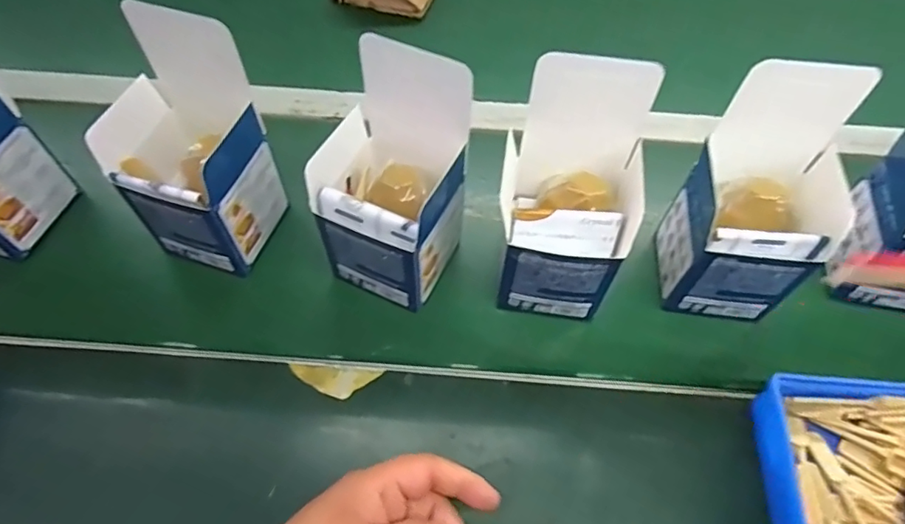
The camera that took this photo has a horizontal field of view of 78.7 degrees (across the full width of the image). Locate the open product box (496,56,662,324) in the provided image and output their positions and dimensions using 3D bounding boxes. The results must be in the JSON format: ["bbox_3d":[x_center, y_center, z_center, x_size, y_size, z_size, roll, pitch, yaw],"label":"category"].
[{"bbox_3d":[0.084,-0.042,0.399,0.099,0.172,0.093,5,57,5],"label":"open product box"}]

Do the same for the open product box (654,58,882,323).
[{"bbox_3d":[0.213,-0.040,0.397,0.100,0.173,0.085,4,57,4],"label":"open product box"}]

